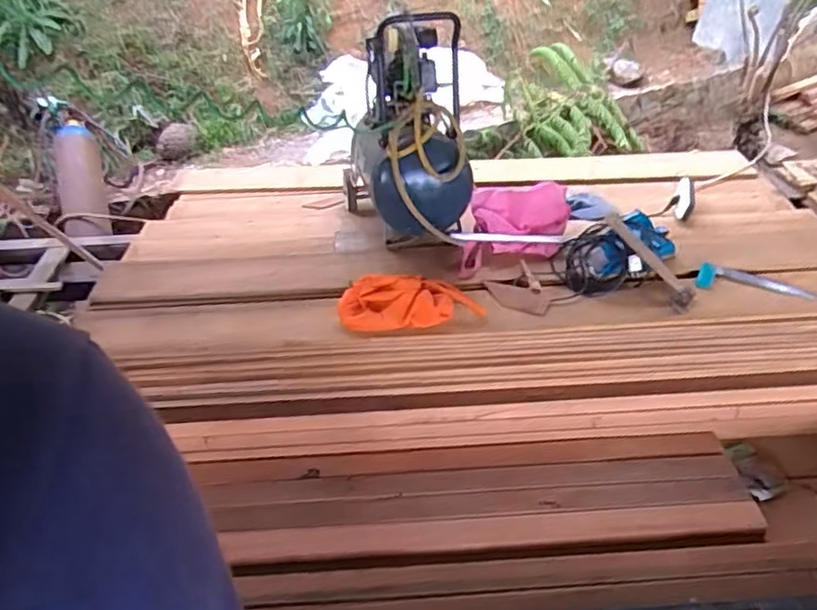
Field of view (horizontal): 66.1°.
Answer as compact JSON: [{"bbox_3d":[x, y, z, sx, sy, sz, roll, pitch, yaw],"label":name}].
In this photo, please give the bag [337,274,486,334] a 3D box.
[{"bbox_3d":[0.004,-0.008,1.638,0.376,0.095,0.135,-3,38,-2],"label":"bag"}]

